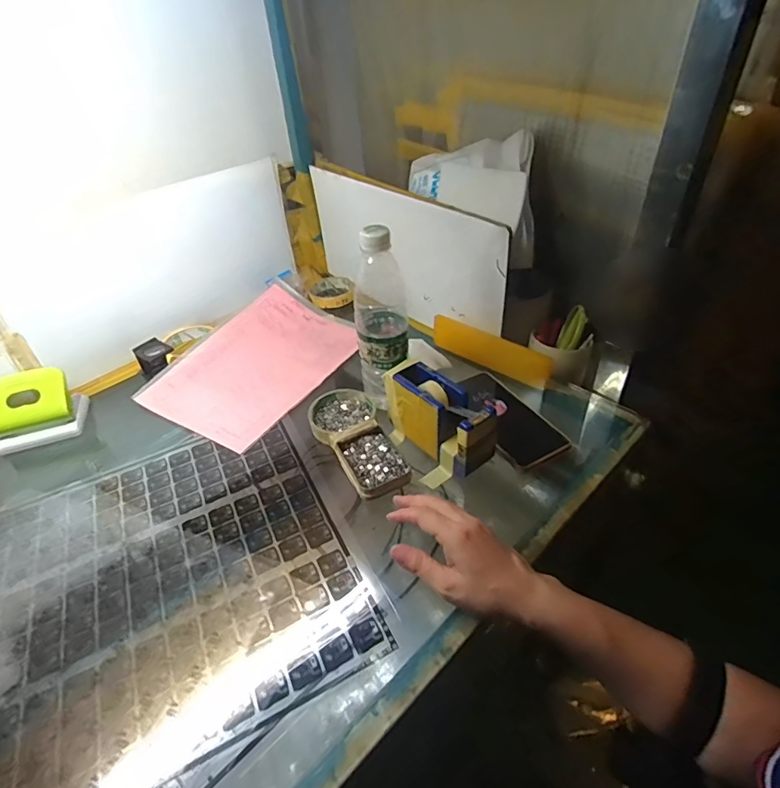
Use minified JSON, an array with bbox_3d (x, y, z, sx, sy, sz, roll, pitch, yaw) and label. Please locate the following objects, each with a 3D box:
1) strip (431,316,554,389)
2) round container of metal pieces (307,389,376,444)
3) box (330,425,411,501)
[{"bbox_3d":[0.139,-0.062,0.663,0.187,0.049,0.012,29,34,34],"label":"strip"},{"bbox_3d":[-0.061,0.025,0.593,0.081,0.026,0.075,-3,39,2],"label":"round container of metal pieces"},{"bbox_3d":[-0.019,0.077,0.531,0.063,0.020,0.093,-20,41,-19],"label":"box"}]

